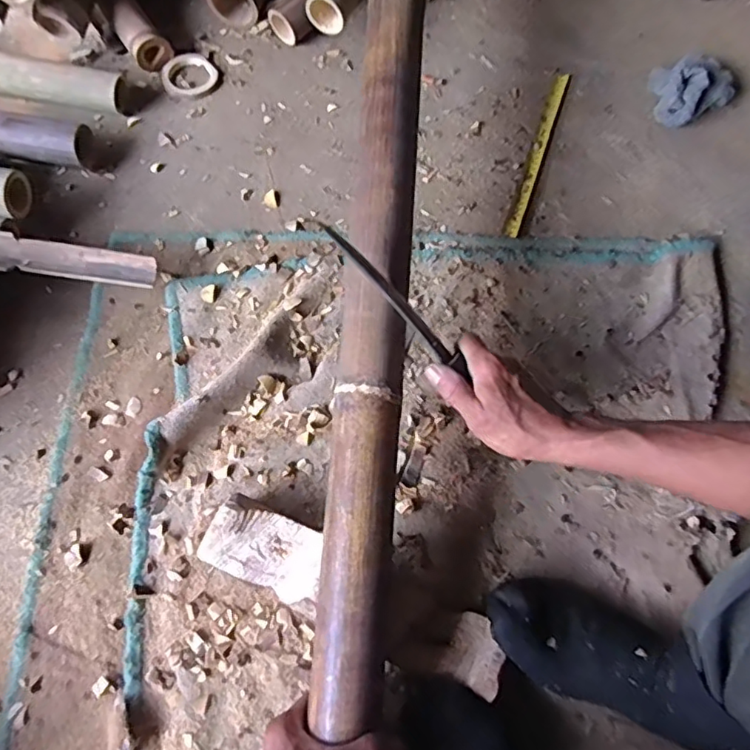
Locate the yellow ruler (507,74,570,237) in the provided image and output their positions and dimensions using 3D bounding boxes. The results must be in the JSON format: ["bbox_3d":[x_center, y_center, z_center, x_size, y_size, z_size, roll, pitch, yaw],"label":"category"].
[{"bbox_3d":[0.225,-0.306,0.788,0.019,0.007,0.283,19,71,6],"label":"yellow ruler"}]

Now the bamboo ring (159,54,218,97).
[{"bbox_3d":[-0.267,-0.430,0.823,0.077,0.016,0.077,0,70,0],"label":"bamboo ring"}]

